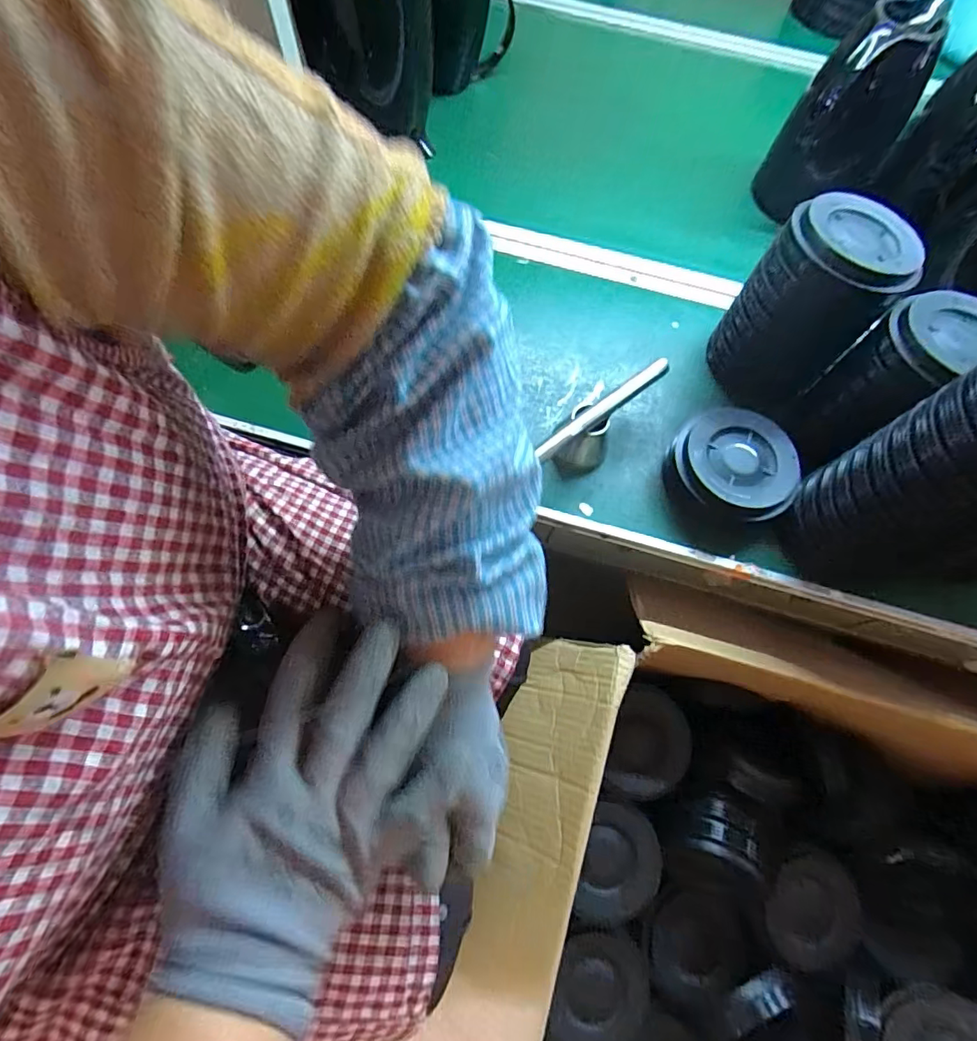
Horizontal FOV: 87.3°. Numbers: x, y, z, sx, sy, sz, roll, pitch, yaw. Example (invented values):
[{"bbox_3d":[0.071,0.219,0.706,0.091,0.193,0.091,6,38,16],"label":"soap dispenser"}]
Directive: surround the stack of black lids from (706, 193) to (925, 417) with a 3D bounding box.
[{"bbox_3d":[0.325,-0.219,0.542,0.123,0.178,0.109,38,70,12],"label":"stack of black lids"}]

